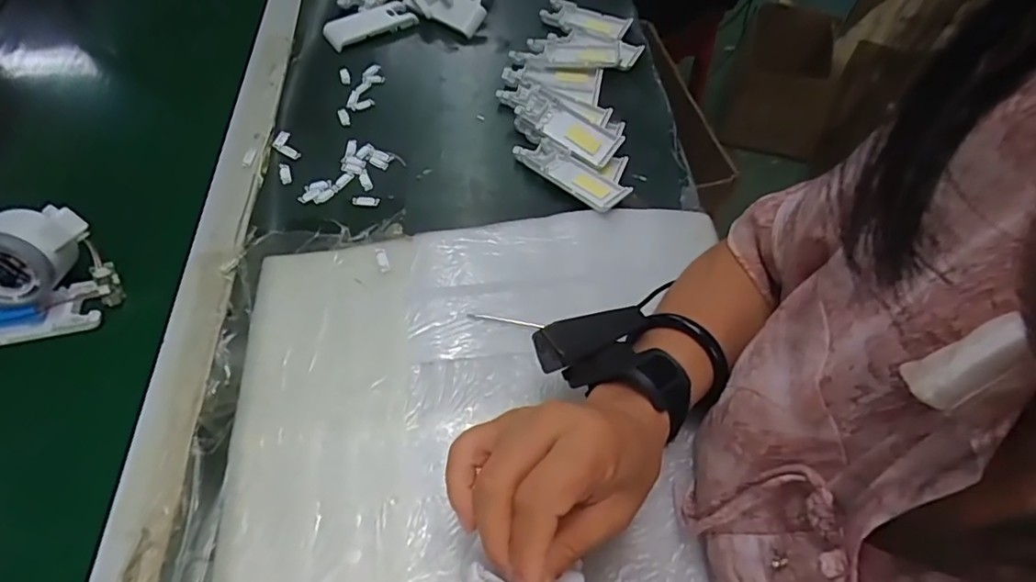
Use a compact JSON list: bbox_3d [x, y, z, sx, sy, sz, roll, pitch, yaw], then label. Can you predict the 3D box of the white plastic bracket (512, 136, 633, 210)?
[{"bbox_3d":[0.050,-0.112,0.502,0.111,0.008,0.041,40,64,19],"label":"white plastic bracket"}]

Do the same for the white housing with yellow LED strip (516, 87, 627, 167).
[{"bbox_3d":[0.050,-0.162,0.535,0.106,0.008,0.044,34,76,11],"label":"white housing with yellow LED strip"}]

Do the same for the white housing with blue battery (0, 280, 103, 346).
[{"bbox_3d":[-0.373,0.018,0.412,0.104,0.016,0.040,-8,59,-9],"label":"white housing with blue battery"}]

